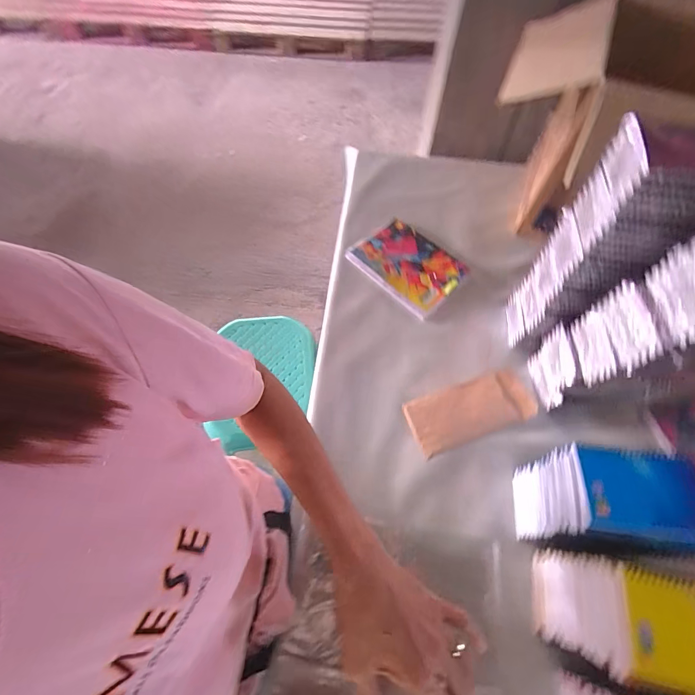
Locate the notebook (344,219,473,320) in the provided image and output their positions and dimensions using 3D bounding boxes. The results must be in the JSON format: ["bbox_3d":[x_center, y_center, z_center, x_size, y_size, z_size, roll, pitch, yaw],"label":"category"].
[{"bbox_3d":[0.119,-0.164,0.710,0.204,0.023,0.150,41,68,19],"label":"notebook"}]

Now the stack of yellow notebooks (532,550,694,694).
[{"bbox_3d":[0.303,0.296,0.394,0.124,0.150,0.099,14,62,7],"label":"stack of yellow notebooks"}]

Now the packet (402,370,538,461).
[{"bbox_3d":[0.201,0.099,0.578,0.208,0.011,0.087,-18,64,-10],"label":"packet"}]

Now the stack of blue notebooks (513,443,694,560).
[{"bbox_3d":[0.309,0.196,0.445,0.136,0.148,0.106,7,62,3],"label":"stack of blue notebooks"}]

